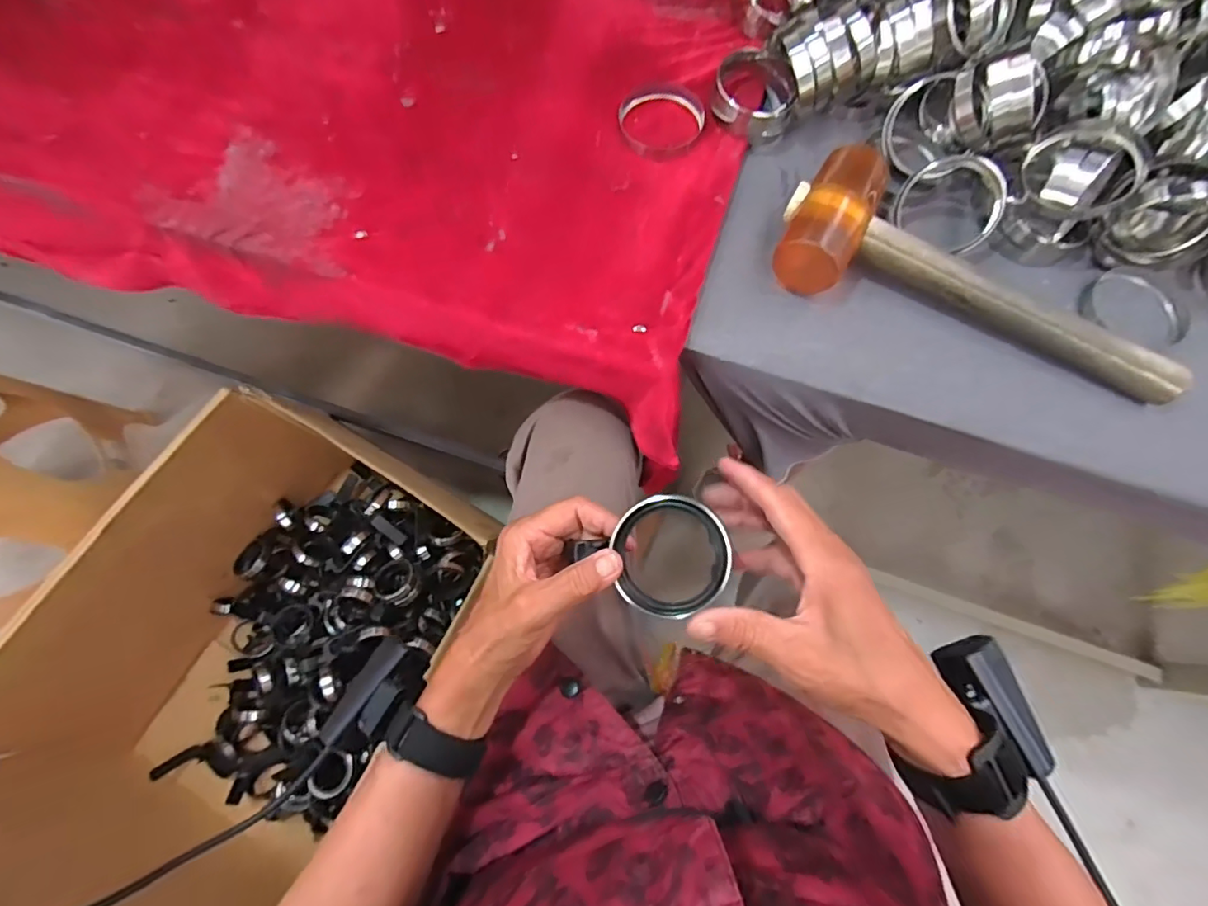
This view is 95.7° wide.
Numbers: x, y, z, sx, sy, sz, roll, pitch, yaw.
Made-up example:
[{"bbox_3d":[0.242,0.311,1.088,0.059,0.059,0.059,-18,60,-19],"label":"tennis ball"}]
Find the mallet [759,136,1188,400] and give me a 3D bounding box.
[{"bbox_3d":[0.279,-0.130,0.407,0.297,0.050,0.119,23,76,7],"label":"mallet"}]

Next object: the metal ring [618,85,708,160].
[{"bbox_3d":[0.049,-0.286,0.468,0.074,0.009,0.062,21,76,6],"label":"metal ring"}]

